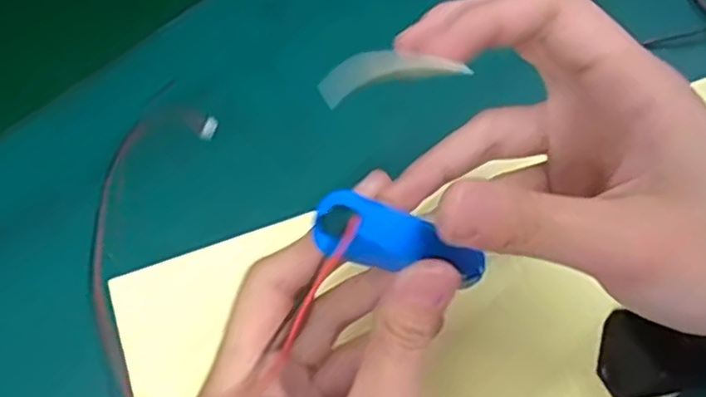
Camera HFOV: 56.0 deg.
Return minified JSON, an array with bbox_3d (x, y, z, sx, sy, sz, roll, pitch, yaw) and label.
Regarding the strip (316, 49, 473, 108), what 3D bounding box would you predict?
[{"bbox_3d":[0.012,-0.033,0.177,0.042,0.008,0.011,-10,70,-13],"label":"strip"}]

